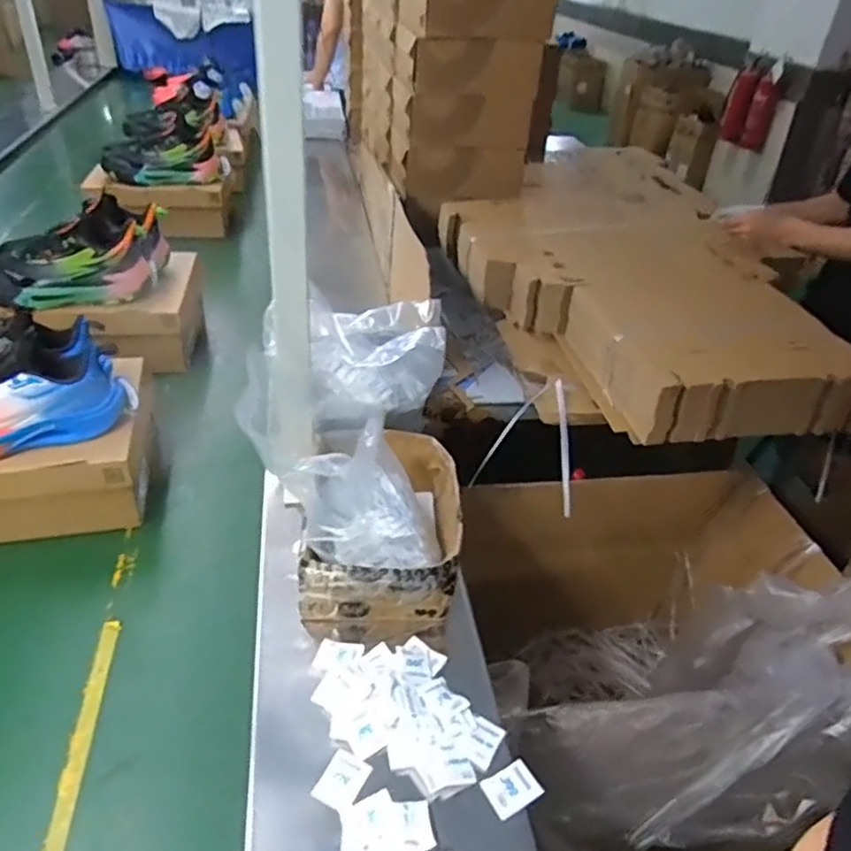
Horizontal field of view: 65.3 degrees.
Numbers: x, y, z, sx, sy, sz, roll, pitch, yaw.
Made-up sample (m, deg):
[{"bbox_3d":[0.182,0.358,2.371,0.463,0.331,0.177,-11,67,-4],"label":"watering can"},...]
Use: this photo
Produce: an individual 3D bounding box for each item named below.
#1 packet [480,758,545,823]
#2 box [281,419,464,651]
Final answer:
[{"bbox_3d":[0.078,0.323,0.593,0.048,0.004,0.036,-18,42,-28],"label":"packet"},{"bbox_3d":[-0.051,0.122,0.790,0.171,0.119,0.251,2,37,-4],"label":"box"}]

